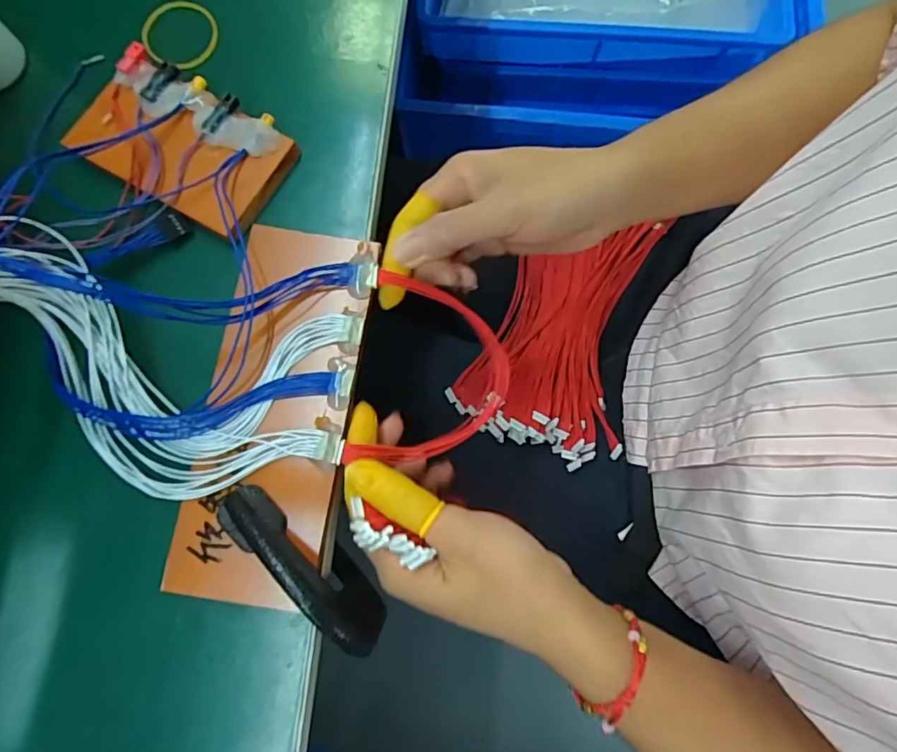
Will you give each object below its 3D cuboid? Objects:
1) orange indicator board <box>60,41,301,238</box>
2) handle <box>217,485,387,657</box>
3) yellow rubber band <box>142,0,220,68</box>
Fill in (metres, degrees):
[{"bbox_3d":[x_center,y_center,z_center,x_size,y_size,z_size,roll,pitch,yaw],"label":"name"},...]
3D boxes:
[{"bbox_3d":[-0.155,-0.136,0.330,0.117,0.020,0.072,30,79,7],"label":"orange indicator board"},{"bbox_3d":[-0.071,0.090,0.275,0.099,0.062,0.020,39,80,8],"label":"handle"},{"bbox_3d":[-0.170,-0.217,0.356,0.048,0.007,0.053,-6,74,-4],"label":"yellow rubber band"}]

